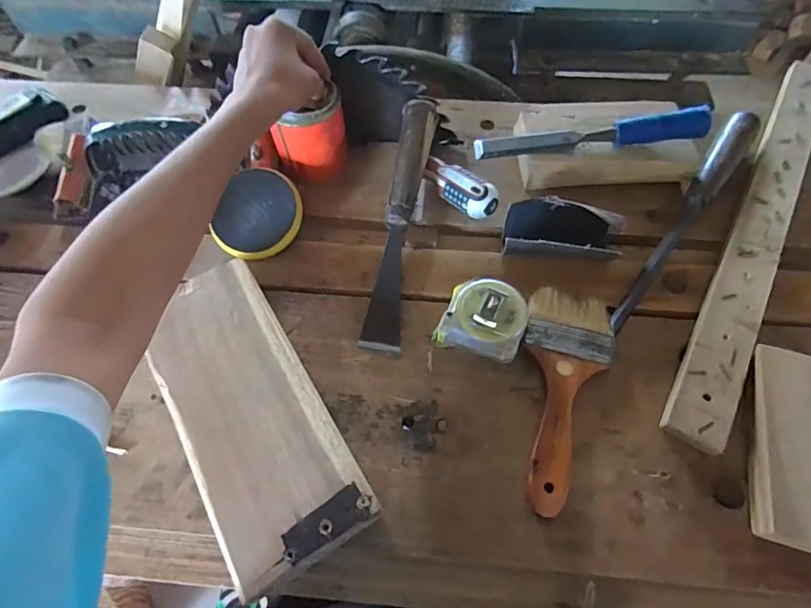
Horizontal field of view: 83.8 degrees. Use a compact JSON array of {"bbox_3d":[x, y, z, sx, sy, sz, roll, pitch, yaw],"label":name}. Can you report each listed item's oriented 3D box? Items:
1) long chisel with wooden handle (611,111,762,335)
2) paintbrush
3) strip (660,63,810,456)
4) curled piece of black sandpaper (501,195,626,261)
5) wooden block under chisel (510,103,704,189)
[{"bbox_3d":[0.272,-0.087,0.434,0.027,0.038,0.302,33,67,18],"label":"long chisel with wooden handle"},{"bbox_3d":[0.125,0.071,0.361,0.068,0.013,0.180,12,62,8],"label":"paintbrush"},{"bbox_3d":[0.346,-0.084,0.439,0.046,0.021,0.503,28,65,15],"label":"strip"},{"bbox_3d":[0.145,-0.066,0.419,0.105,0.040,0.064,8,62,5],"label":"curled piece of black sandpaper"},{"bbox_3d":[0.203,-0.161,0.468,0.170,0.051,0.086,2,61,2],"label":"wooden block under chisel"}]

